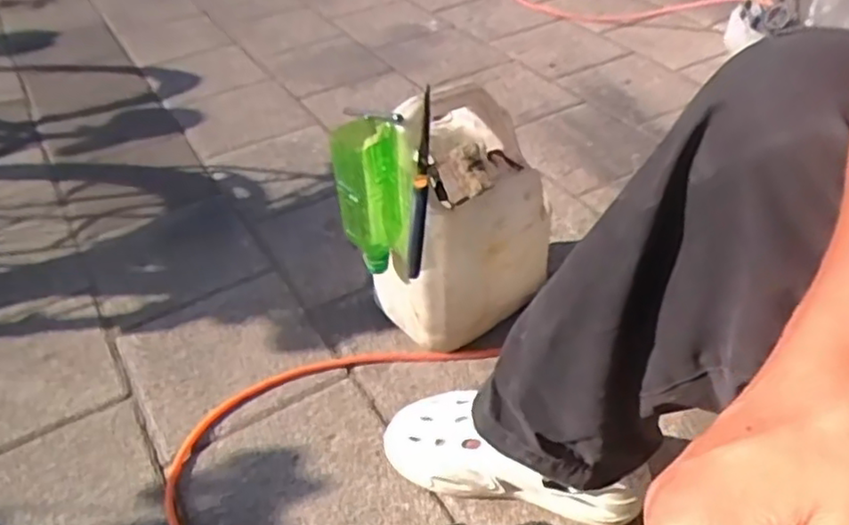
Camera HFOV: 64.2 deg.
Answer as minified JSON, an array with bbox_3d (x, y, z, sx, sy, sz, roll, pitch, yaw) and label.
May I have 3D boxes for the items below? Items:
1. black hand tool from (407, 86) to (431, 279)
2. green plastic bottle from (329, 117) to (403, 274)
[{"bbox_3d":[-0.003,-0.078,0.682,0.013,0.187,0.029,5,1,8],"label":"black hand tool"},{"bbox_3d":[-0.063,-0.080,0.738,0.066,0.166,0.073,-9,42,-8],"label":"green plastic bottle"}]

